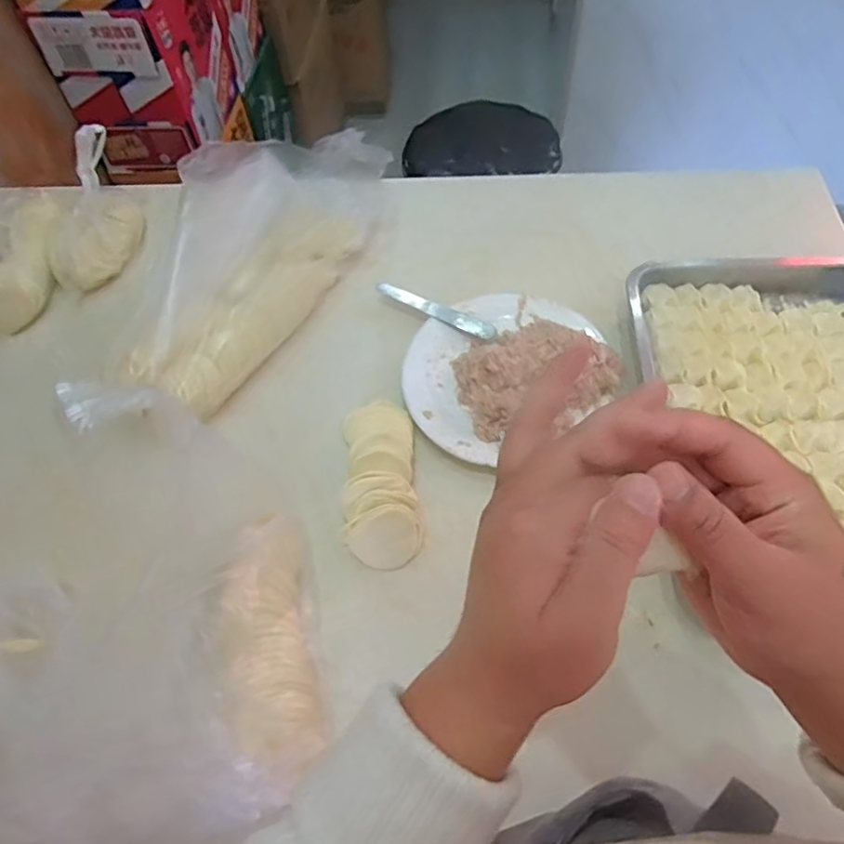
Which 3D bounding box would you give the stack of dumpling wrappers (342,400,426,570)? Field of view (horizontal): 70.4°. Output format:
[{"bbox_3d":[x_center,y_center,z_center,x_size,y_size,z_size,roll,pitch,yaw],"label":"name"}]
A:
[{"bbox_3d":[-0.042,0.047,0.581,0.071,0.044,0.181,-7,58,-1],"label":"stack of dumpling wrappers"}]

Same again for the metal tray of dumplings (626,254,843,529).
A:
[{"bbox_3d":[0.371,-0.008,0.579,0.298,0.039,0.392,0,59,4],"label":"metal tray of dumplings"}]

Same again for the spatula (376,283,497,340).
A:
[{"bbox_3d":[0.016,-0.129,0.695,0.153,0.006,0.024,26,63,18],"label":"spatula"}]

